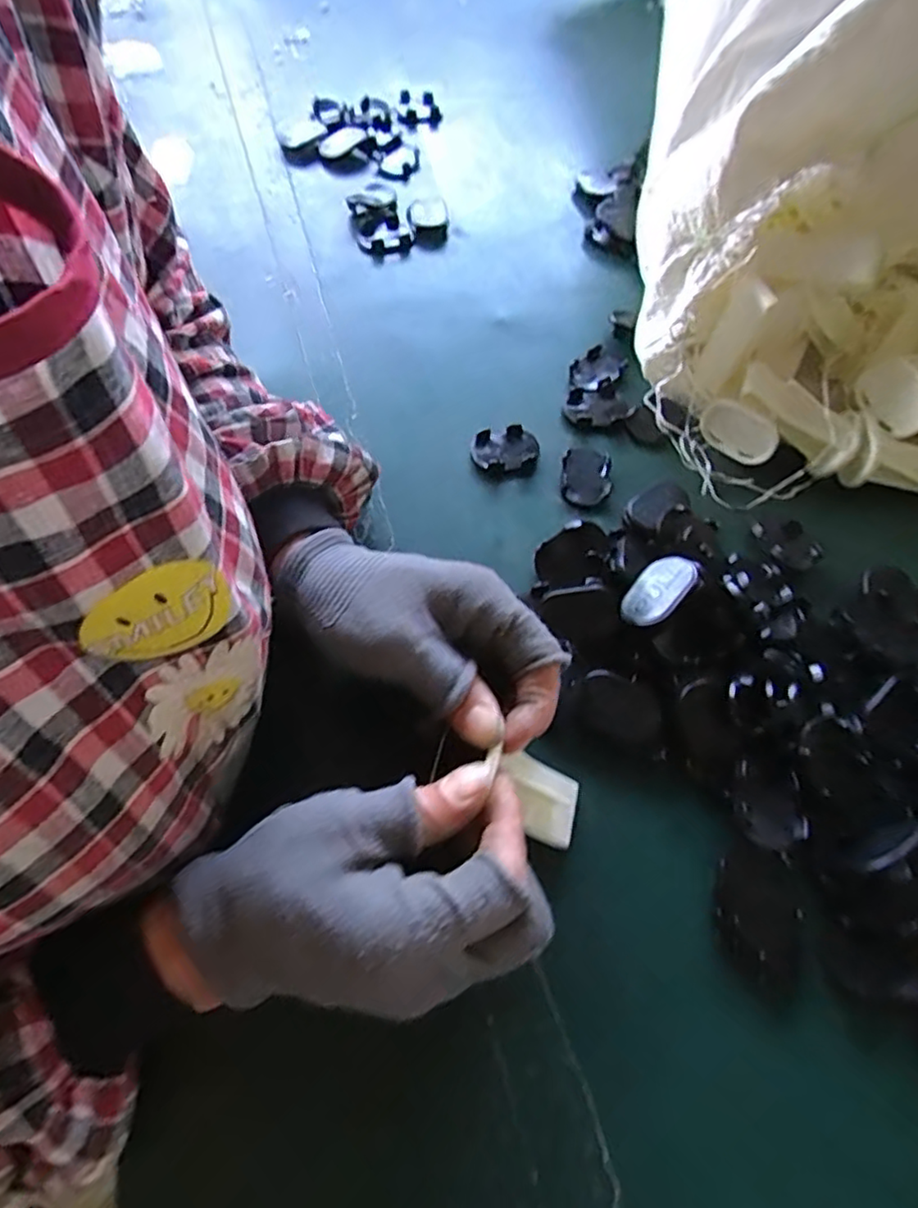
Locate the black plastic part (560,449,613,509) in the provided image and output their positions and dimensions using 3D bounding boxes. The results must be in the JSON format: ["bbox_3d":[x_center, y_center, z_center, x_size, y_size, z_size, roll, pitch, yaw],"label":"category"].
[{"bbox_3d":[0.078,-0.079,0.400,0.030,0.011,0.043,6,58,-2],"label":"black plastic part"}]

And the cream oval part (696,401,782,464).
[{"bbox_3d":[0.175,-0.107,0.410,0.006,0.035,0.050,-40,69,-21],"label":"cream oval part"}]

